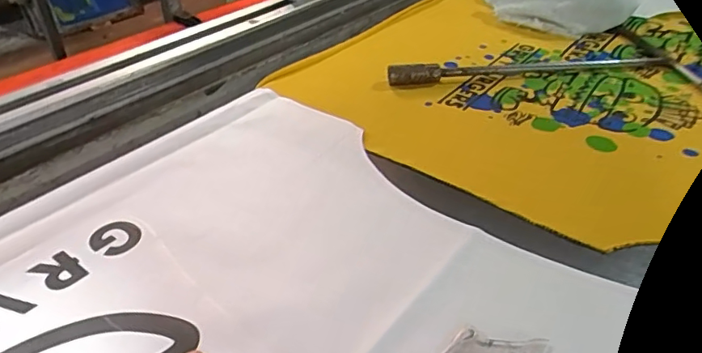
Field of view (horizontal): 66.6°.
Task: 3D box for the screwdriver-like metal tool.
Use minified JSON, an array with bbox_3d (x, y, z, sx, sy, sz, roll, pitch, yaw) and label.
[{"bbox_3d":[0.171,-0.109,0.528,0.271,0.018,0.020,-5,36,-4],"label":"screwdriver-like metal tool"}]

